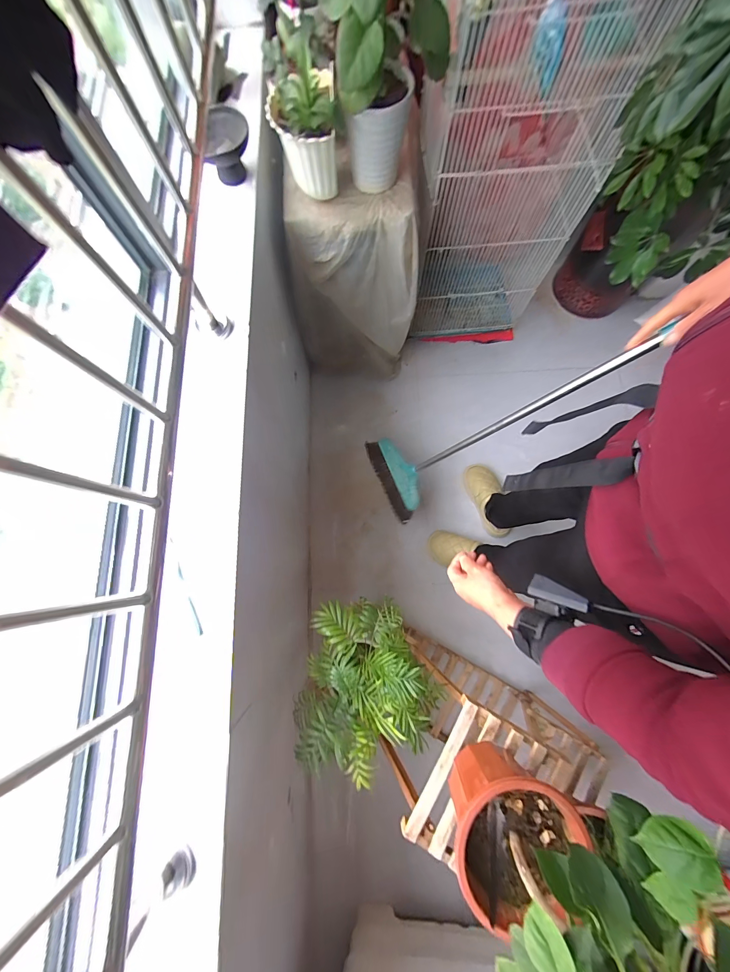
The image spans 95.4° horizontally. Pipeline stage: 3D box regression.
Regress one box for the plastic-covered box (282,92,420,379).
[{"bbox_3d":[-0.029,-0.610,1.054,0.354,0.588,0.283,3,78,2],"label":"plastic-covered box"}]

